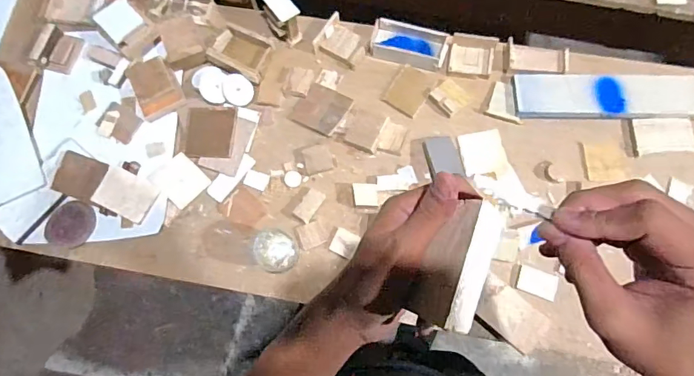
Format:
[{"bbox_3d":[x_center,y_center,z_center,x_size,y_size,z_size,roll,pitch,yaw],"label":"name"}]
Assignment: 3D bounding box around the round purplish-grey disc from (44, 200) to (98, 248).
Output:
[{"bbox_3d":[-0.478,0.064,0.790,0.080,0.007,0.083,0,80,1],"label":"round purplish-grey disc"}]

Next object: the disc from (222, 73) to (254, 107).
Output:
[{"bbox_3d":[-0.197,-0.177,0.825,0.054,0.007,0.056,1,88,-14],"label":"disc"}]

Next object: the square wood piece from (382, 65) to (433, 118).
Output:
[{"bbox_3d":[0.112,-0.176,0.824,0.065,0.006,0.086,31,79,10],"label":"square wood piece"}]

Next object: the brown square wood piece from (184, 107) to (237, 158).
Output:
[{"bbox_3d":[-0.240,-0.098,0.802,0.088,0.009,0.088,3,76,4],"label":"brown square wood piece"}]

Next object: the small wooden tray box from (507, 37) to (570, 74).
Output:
[{"bbox_3d":[0.335,-0.229,0.808,0.107,0.029,0.043,7,76,5],"label":"small wooden tray box"}]

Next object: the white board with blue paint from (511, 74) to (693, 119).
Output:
[{"bbox_3d":[0.452,-0.158,0.786,0.312,0.025,0.075,2,76,4],"label":"white board with blue paint"}]

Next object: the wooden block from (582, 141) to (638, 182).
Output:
[{"bbox_3d":[0.447,-0.047,0.777,0.073,0.006,0.068,-4,75,2],"label":"wooden block"}]

